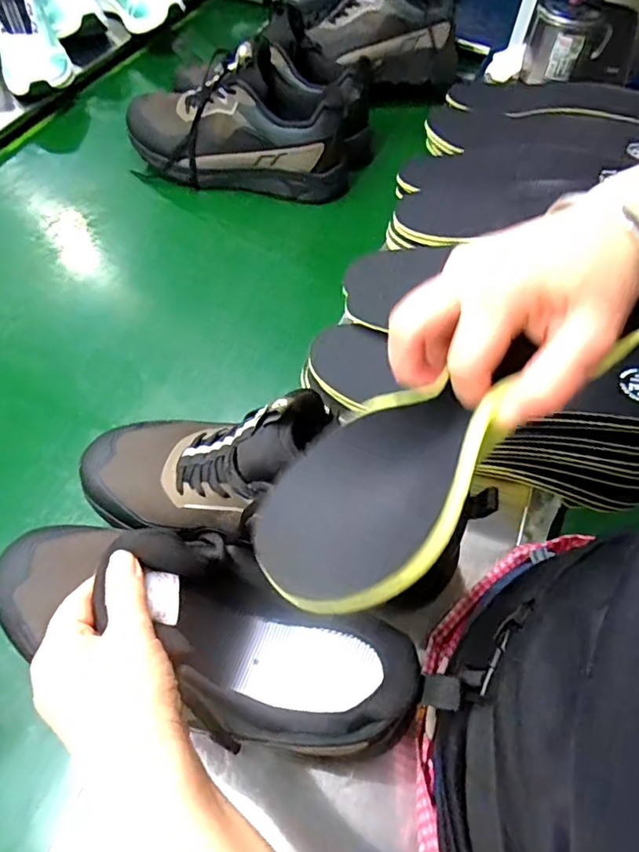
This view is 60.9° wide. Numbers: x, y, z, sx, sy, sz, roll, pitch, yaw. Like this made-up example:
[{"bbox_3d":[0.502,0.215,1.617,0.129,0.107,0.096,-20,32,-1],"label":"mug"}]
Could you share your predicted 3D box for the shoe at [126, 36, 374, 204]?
[{"bbox_3d":[-0.092,-0.420,0.726,0.318,0.153,0.128,12,58,3],"label":"shoe"}]

